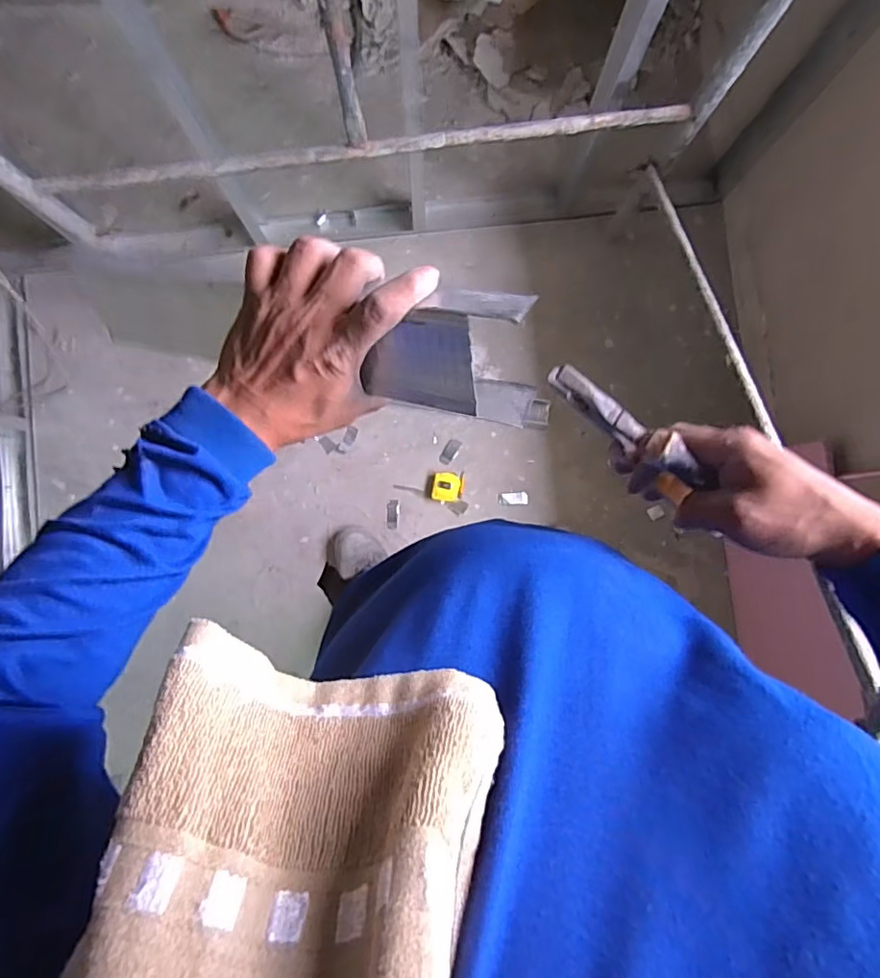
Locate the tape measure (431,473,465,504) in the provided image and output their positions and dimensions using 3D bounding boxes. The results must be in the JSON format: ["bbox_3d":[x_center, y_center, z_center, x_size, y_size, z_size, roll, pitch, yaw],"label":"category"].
[{"bbox_3d":[0.020,-0.005,1.377,0.082,0.041,0.077,8,86,-1],"label":"tape measure"}]

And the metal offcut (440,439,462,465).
[{"bbox_3d":[0.026,-0.096,1.415,0.033,0.010,0.067,31,86,1],"label":"metal offcut"}]

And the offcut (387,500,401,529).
[{"bbox_3d":[-0.120,0.065,1.406,0.031,0.011,0.075,6,86,-1],"label":"offcut"}]

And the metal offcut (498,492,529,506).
[{"bbox_3d":[0.188,0.025,1.401,0.079,0.004,0.032,-3,86,-1],"label":"metal offcut"}]

